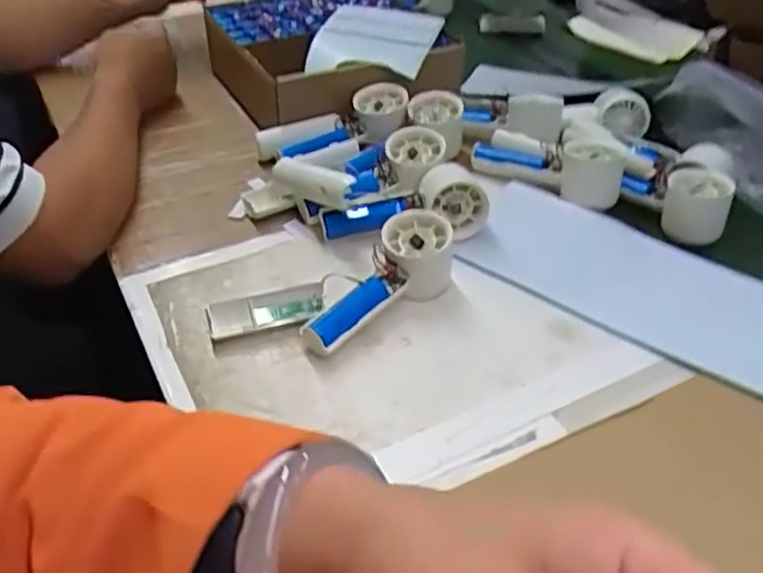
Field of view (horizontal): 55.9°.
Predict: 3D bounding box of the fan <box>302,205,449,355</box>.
[{"bbox_3d":[0.004,-0.003,0.583,0.053,0.056,0.149,28,47,28],"label":"fan"}]

